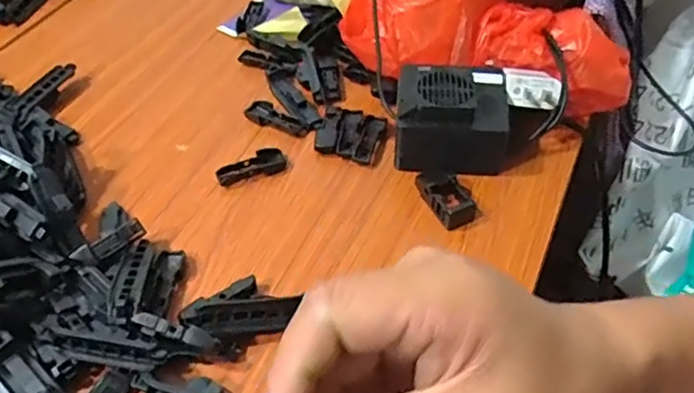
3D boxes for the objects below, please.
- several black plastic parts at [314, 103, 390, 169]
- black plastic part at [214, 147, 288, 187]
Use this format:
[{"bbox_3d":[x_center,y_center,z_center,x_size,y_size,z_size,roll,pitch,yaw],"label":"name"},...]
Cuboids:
[{"bbox_3d":[0.003,-0.050,0.458,0.049,0.016,0.051,14,51,13],"label":"several black plastic parts"},{"bbox_3d":[-0.070,-0.022,0.441,0.051,0.008,0.020,-15,50,-11],"label":"black plastic part"}]

